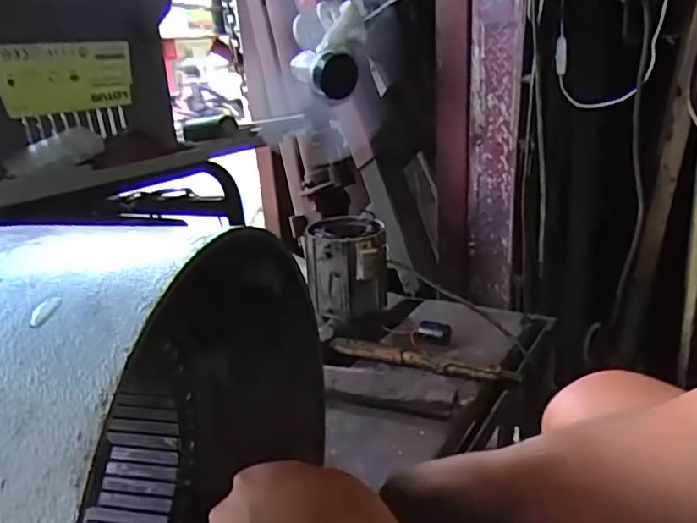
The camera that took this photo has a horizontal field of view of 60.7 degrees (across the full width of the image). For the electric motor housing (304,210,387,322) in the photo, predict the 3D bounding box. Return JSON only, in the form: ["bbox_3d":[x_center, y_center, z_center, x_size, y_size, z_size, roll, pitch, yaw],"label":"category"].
[{"bbox_3d":[-0.002,0.013,0.948,0.123,0.135,0.128,-3,18,3],"label":"electric motor housing"}]

